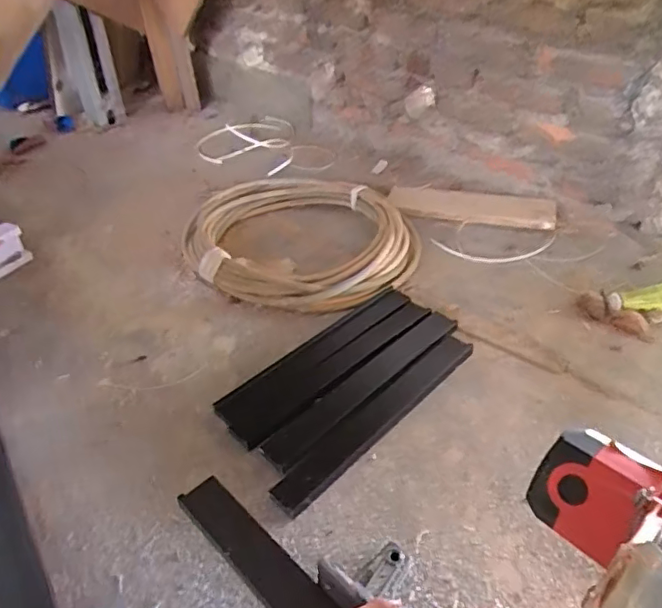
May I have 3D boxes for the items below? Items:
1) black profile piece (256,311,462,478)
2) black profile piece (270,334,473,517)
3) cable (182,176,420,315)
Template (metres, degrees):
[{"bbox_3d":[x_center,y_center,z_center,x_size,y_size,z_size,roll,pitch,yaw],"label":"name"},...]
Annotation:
[{"bbox_3d":[0.053,0.112,0.831,0.370,0.022,0.058,-33,47,-32],"label":"black profile piece"},{"bbox_3d":[0.069,0.158,0.804,0.059,0.021,0.383,30,49,34],"label":"black profile piece"},{"bbox_3d":[-0.069,-0.141,1.152,0.494,0.054,0.400,17,43,23],"label":"cable"}]

